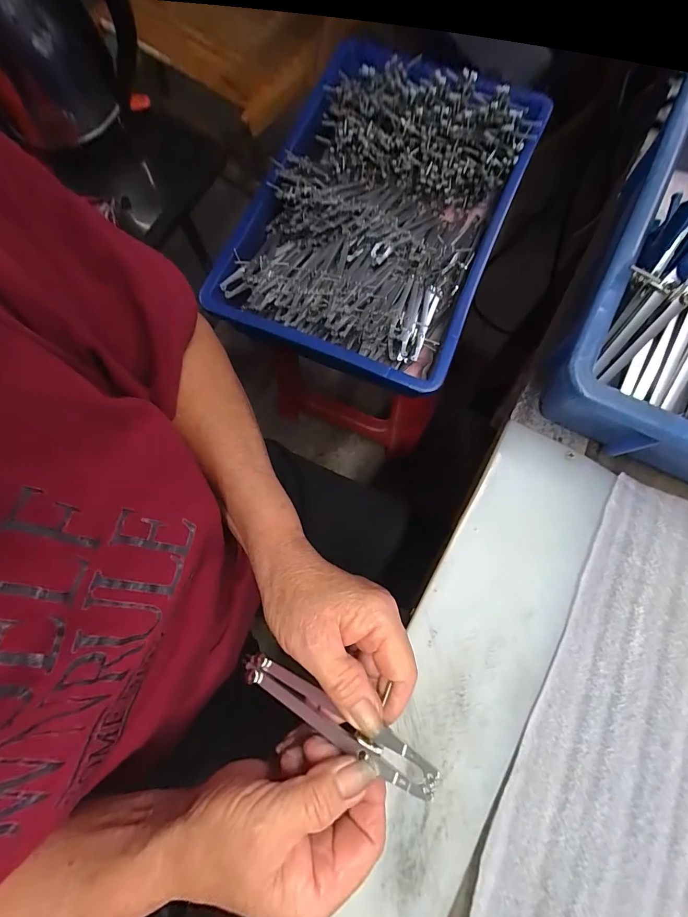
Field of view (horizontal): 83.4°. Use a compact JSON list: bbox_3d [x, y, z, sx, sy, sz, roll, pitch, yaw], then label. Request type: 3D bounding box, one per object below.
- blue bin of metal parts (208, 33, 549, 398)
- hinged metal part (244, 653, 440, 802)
[{"bbox_3d":[0.032,-0.275,0.447,0.281,0.098,0.336,22,79,6],"label":"blue bin of metal parts"},{"bbox_3d":[-0.008,0.141,0.210,0.119,0.009,0.019,14,77,31],"label":"hinged metal part"}]

